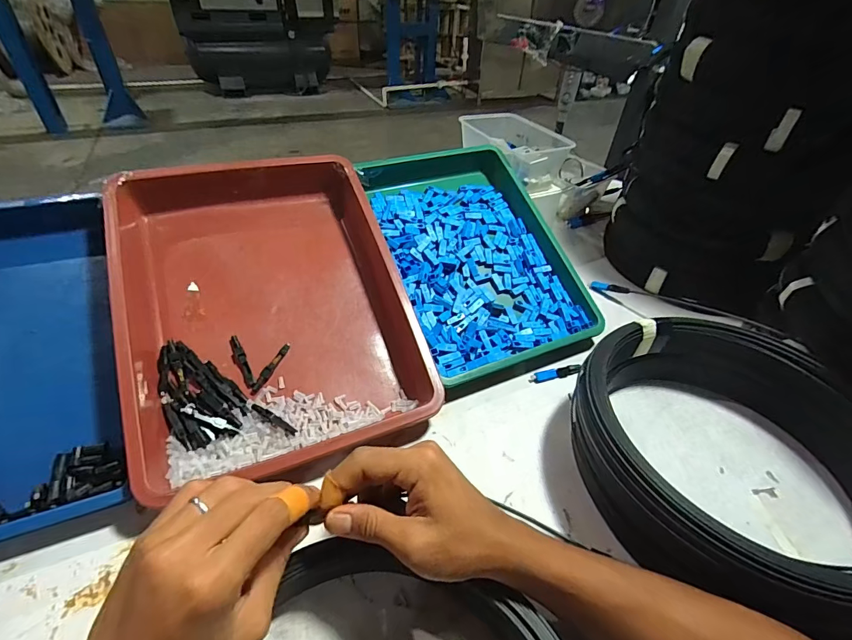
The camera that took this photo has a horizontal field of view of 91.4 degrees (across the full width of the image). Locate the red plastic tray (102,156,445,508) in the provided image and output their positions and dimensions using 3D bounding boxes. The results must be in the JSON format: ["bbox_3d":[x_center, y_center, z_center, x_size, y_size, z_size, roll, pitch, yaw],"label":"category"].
[{"bbox_3d":[-0.166,-0.024,0.441,0.267,0.059,0.348,-13,66,-22],"label":"red plastic tray"}]

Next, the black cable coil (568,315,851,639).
[{"bbox_3d":[0.265,0.113,0.368,0.254,0.091,0.243,-23,47,-27],"label":"black cable coil"}]

